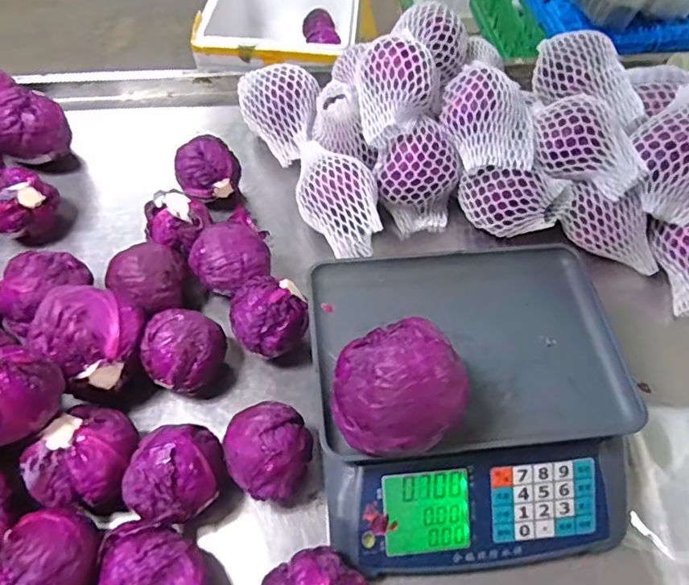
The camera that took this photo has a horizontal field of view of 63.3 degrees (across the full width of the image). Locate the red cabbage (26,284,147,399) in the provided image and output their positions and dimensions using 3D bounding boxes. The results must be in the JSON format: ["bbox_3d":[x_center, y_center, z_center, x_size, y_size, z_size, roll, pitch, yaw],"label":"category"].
[{"bbox_3d":[-0.297,0.055,0.662,0.122,0.108,0.117,-34,63,-22],"label":"red cabbage"}]

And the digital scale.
[{"bbox_3d":[0.136,0.118,0.633,0.325,0.136,0.329,-4,56,-5],"label":"digital scale"}]

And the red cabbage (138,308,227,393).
[{"bbox_3d":[-0.196,0.073,0.689,0.101,0.089,0.091,-25,60,-17],"label":"red cabbage"}]

